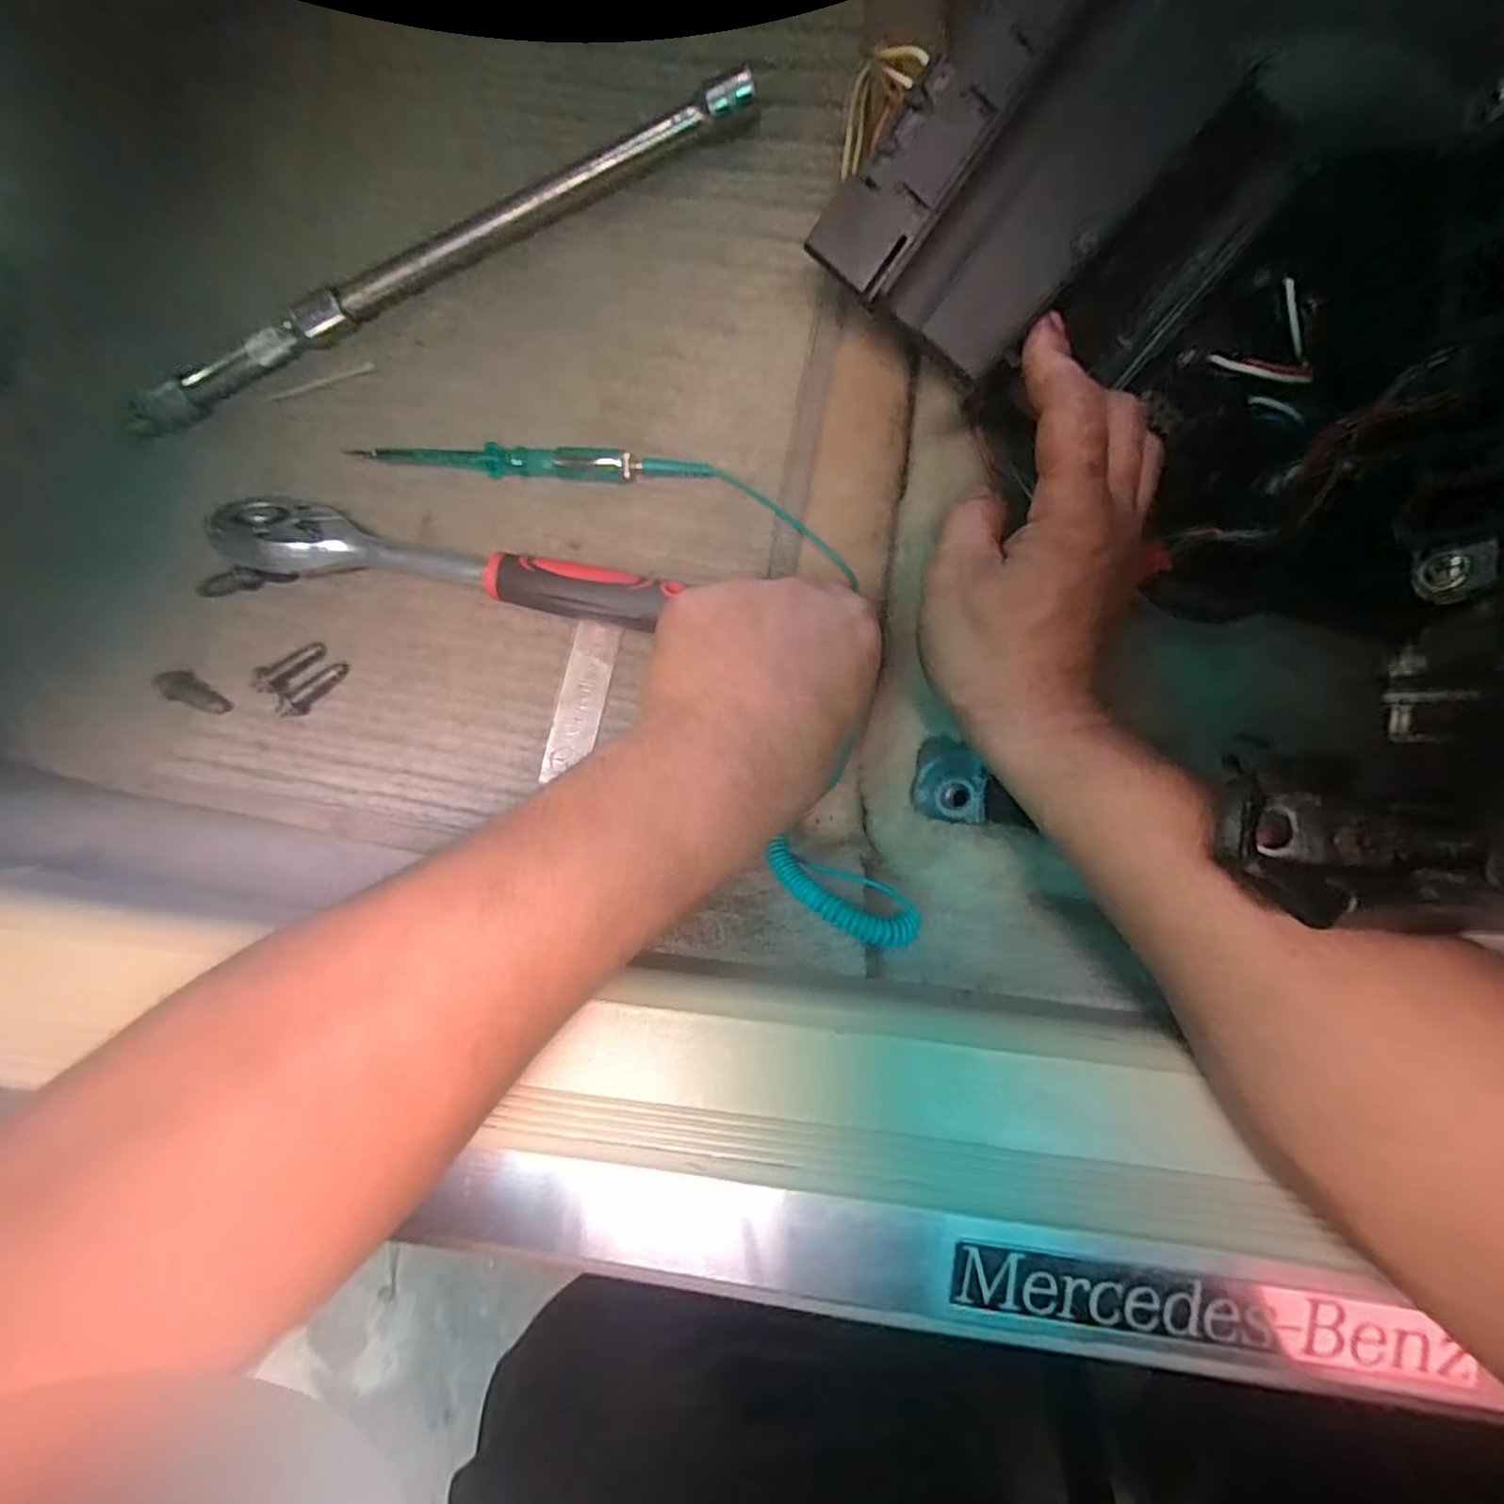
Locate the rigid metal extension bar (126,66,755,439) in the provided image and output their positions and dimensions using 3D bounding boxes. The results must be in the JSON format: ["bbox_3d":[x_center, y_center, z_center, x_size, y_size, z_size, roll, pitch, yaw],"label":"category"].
[{"bbox_3d":[-0.171,-0.255,0.357,0.364,0.023,0.020,-23,87,1],"label":"rigid metal extension bar"}]

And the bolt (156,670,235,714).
[{"bbox_3d":[-0.301,-0.032,0.372,0.040,0.010,0.015,25,89,3],"label":"bolt"}]

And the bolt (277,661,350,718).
[{"bbox_3d":[-0.229,-0.033,0.358,0.039,0.012,0.014,-43,84,2],"label":"bolt"}]

